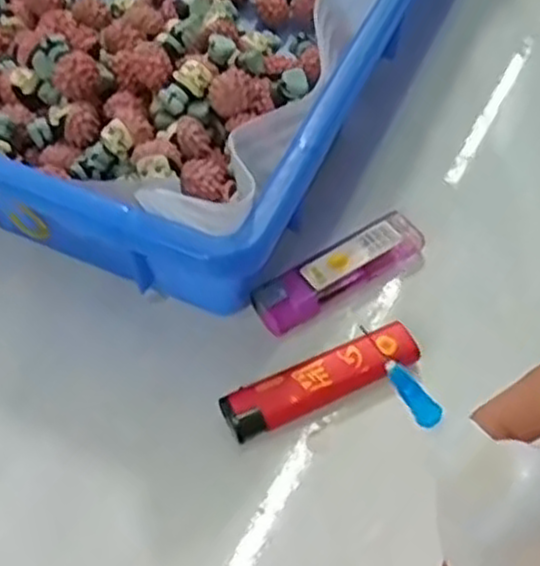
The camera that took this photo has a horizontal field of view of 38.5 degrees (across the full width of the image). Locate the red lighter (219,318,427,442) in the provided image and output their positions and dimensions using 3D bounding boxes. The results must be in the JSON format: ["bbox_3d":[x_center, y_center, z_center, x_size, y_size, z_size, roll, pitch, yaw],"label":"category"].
[{"bbox_3d":[0.020,0.037,0.295,0.078,0.011,0.020,-21,59,-16],"label":"red lighter"}]

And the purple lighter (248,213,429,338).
[{"bbox_3d":[0.030,-0.004,0.323,0.079,0.010,0.024,-27,61,-19],"label":"purple lighter"}]

